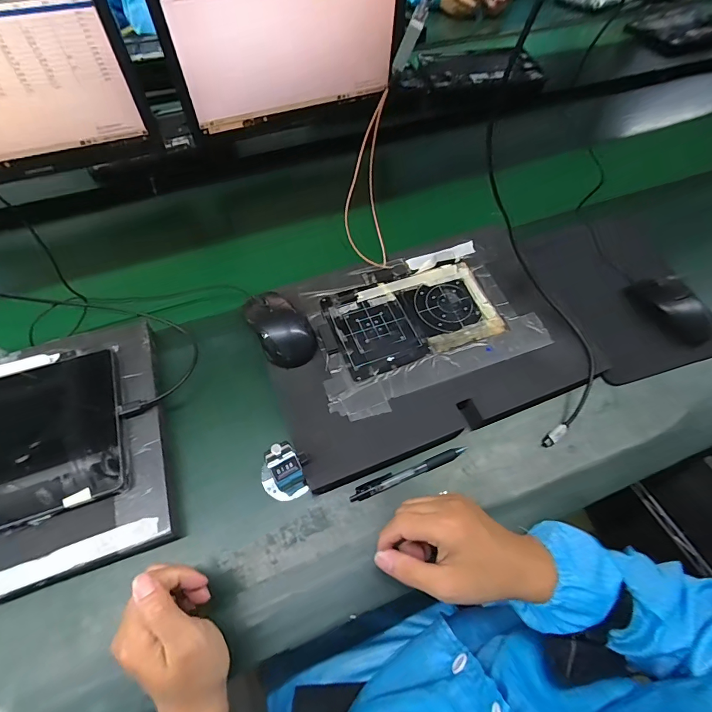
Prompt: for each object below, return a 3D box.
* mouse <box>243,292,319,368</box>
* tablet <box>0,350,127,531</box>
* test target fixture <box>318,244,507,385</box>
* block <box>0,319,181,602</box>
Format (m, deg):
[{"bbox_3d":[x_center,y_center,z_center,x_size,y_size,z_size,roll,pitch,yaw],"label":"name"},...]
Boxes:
[{"bbox_3d":[-0.092,-0.037,0.492,0.062,0.033,0.101,-28,64,-17],"label":"mouse"},{"bbox_3d":[-0.376,0.098,0.407,0.256,0.018,0.165,-17,63,-10],"label":"tablet"},{"bbox_3d":[0.079,-0.066,0.526,0.227,0.011,0.147,-19,63,-11],"label":"test target fixture"},{"bbox_3d":[-0.400,0.124,0.411,0.394,0.041,0.263,-16,61,-11],"label":"block"}]

